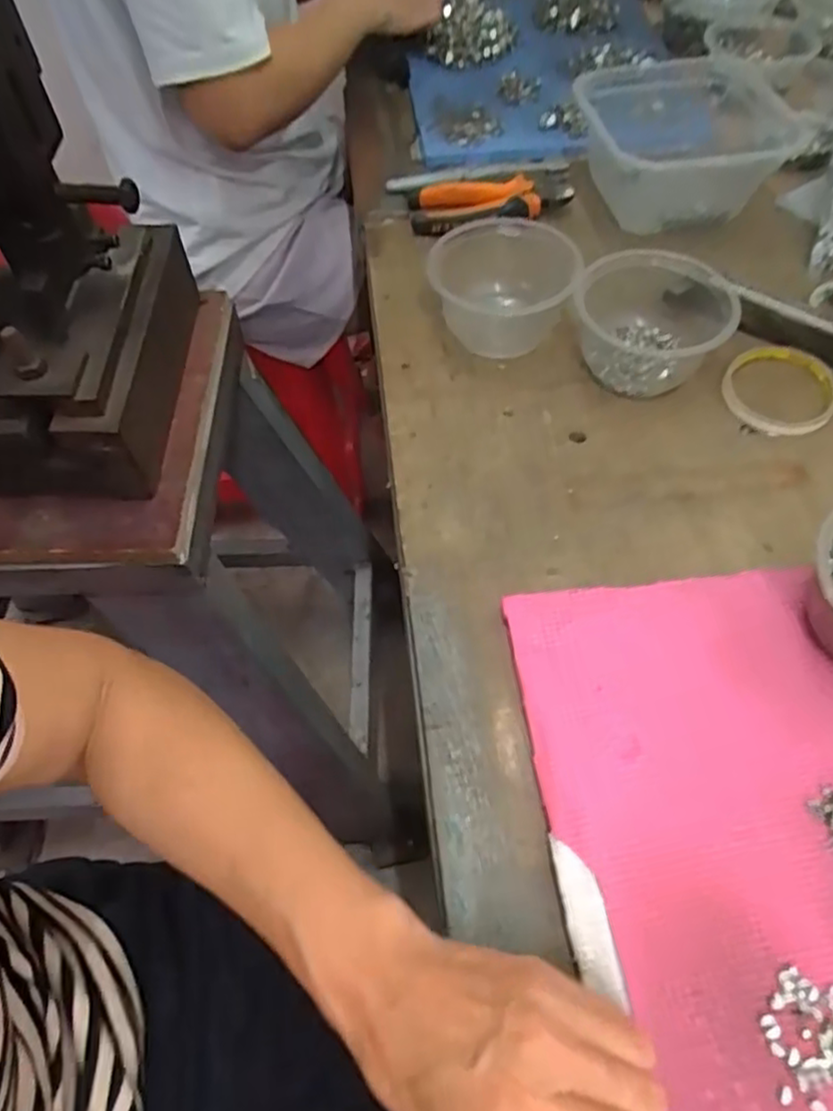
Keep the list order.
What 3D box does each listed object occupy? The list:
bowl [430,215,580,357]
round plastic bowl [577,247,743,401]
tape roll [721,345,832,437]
[{"bbox_3d":[0.069,-0.213,0.562,0.112,0.059,0.111,-5,57,0],"label":"bowl"},{"bbox_3d":[0.182,-0.185,0.538,0.109,0.068,0.112,-2,57,3],"label":"round plastic bowl"},{"bbox_3d":[0.279,-0.128,0.536,0.082,0.009,0.089,-2,57,3],"label":"tape roll"}]

